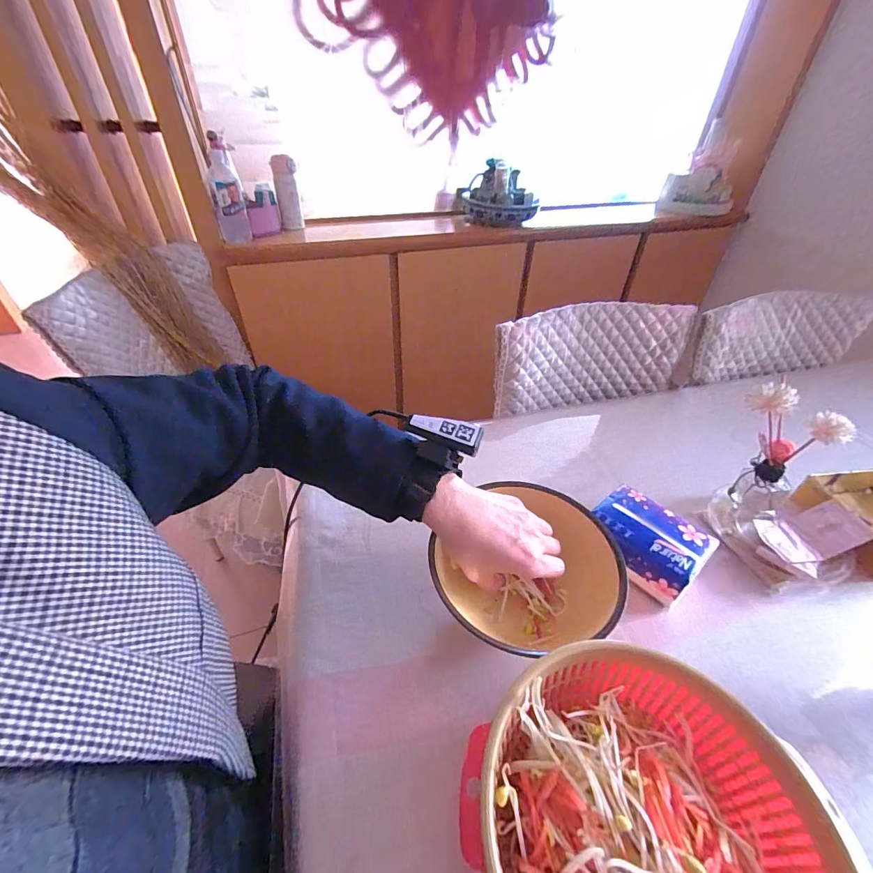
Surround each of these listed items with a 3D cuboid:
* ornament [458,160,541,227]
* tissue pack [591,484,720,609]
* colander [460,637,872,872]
[{"bbox_3d":[0.193,-0.787,1.303,0.239,0.149,0.228,-1,41,-2],"label":"ornament"},{"bbox_3d":[0.242,0.122,0.467,0.090,0.056,0.116,-29,49,-30],"label":"tissue pack"},{"bbox_3d":[0.133,0.258,0.263,0.205,0.069,0.200,0,41,0],"label":"colander"}]

